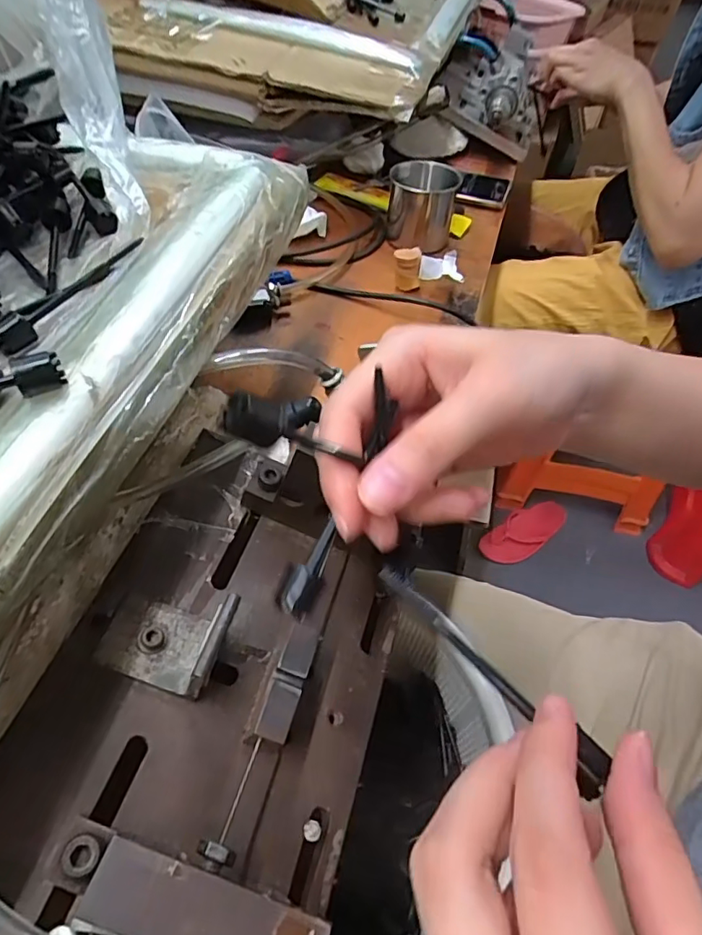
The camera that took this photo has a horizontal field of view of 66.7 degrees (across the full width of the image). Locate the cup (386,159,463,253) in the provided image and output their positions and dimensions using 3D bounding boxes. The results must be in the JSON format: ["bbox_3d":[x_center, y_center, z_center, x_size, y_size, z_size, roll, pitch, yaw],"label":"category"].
[{"bbox_3d":[0.077,-0.288,0.581,0.072,0.071,0.075,1,51,-1],"label":"cup"}]

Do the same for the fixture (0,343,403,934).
[{"bbox_3d":[-0.075,0.113,0.225,0.161,0.117,0.361,12,51,8],"label":"fixture"}]

